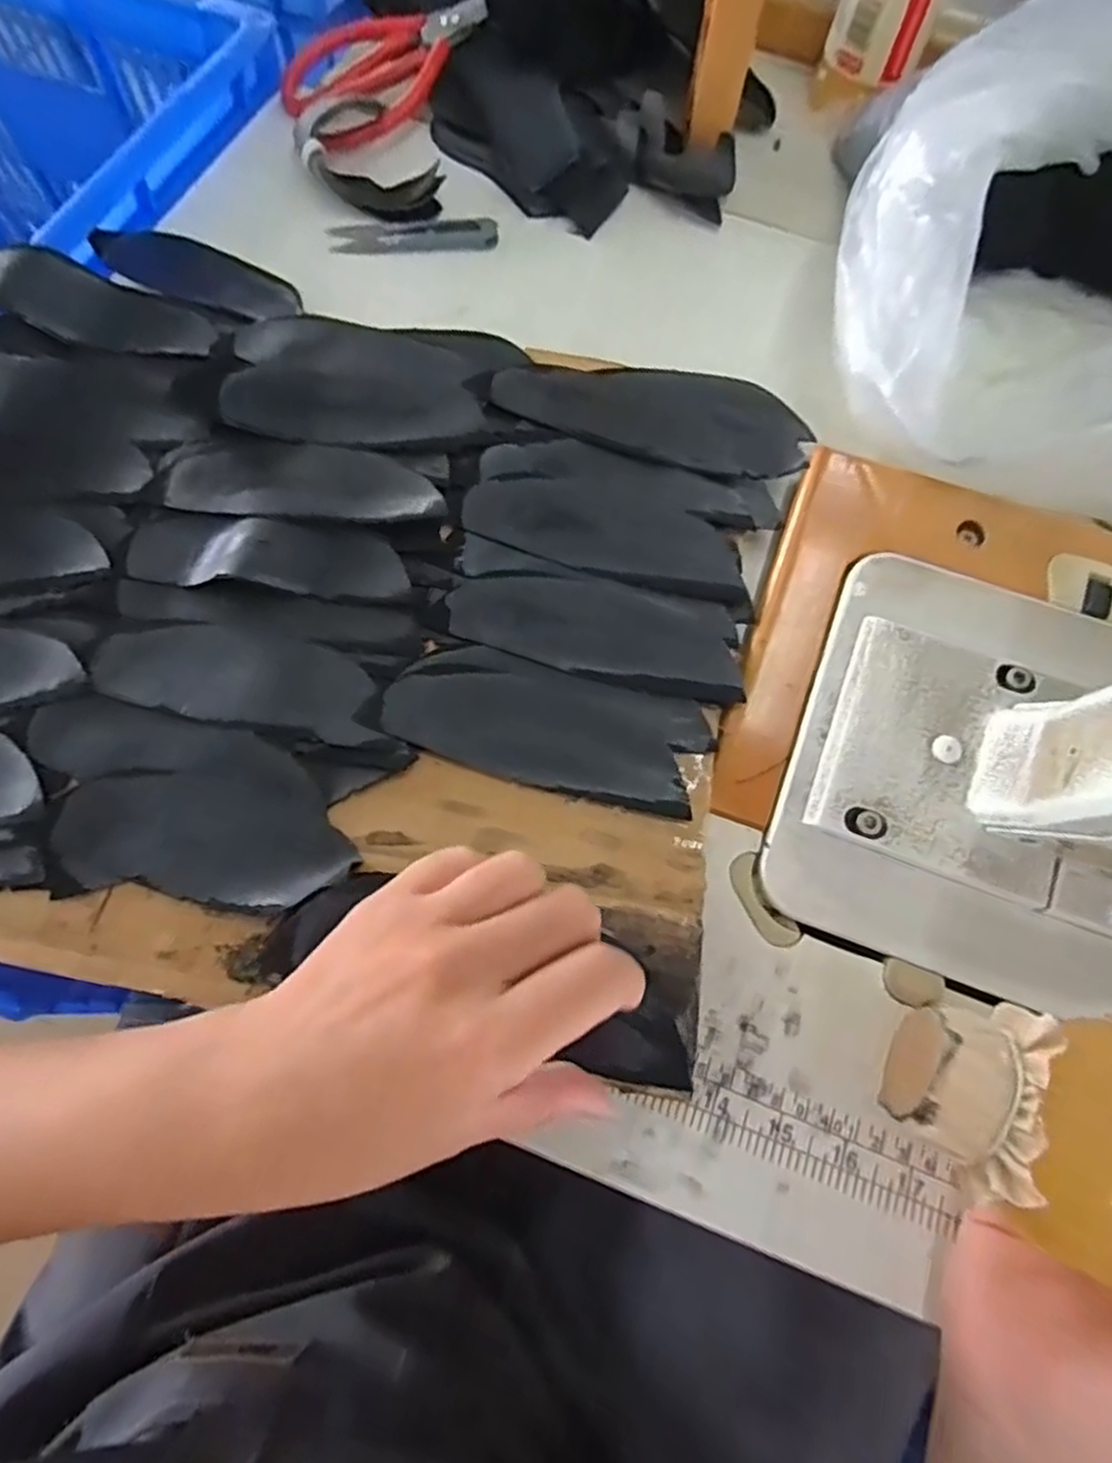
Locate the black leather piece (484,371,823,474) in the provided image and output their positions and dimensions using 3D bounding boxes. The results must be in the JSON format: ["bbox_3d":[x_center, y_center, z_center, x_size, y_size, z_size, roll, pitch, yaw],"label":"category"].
[{"bbox_3d":[0.050,-0.172,0.388,0.163,0.005,0.064,10,70,3],"label":"black leather piece"}]

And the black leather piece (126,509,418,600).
[{"bbox_3d":[-0.135,-0.085,0.342,0.128,0.006,0.045,4,68,-1],"label":"black leather piece"}]

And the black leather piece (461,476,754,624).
[{"bbox_3d":[0.029,-0.098,0.356,0.143,0.006,0.049,18,69,5],"label":"black leather piece"}]

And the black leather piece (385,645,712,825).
[{"bbox_3d":[-0.004,-0.002,0.322,0.138,0.007,0.054,15,69,4],"label":"black leather piece"}]

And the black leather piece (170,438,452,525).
[{"bbox_3d":[-0.122,-0.125,0.360,0.132,0.008,0.048,7,68,0],"label":"black leather piece"}]

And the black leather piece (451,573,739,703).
[{"bbox_3d":[0.018,-0.048,0.334,0.134,0.010,0.049,11,72,5],"label":"black leather piece"}]

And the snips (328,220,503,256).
[{"bbox_3d":[-0.085,-0.301,0.439,0.099,0.010,0.022,-8,69,-6],"label":"snips"}]

